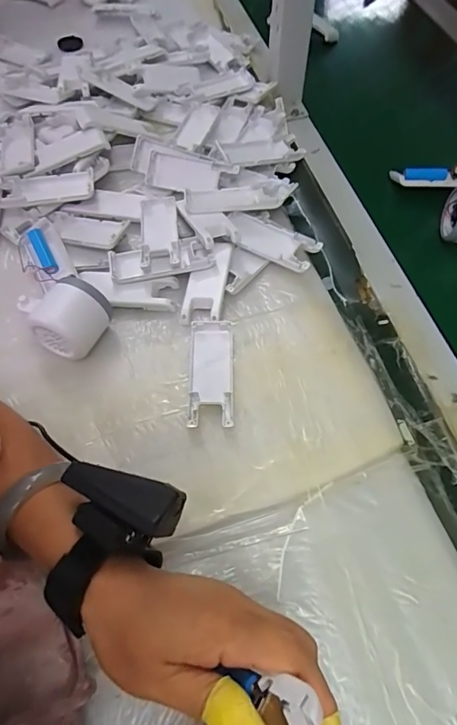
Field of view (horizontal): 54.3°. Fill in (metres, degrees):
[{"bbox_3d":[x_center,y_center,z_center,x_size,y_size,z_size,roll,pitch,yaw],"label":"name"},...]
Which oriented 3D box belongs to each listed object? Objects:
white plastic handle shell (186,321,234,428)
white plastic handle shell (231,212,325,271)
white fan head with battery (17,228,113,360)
[{"bbox_3d":[-0.015,0.008,0.397,0.038,0.012,0.104,-1,63,0],"label":"white plastic handle shell"},{"bbox_3d":[0.044,-0.129,0.470,0.100,0.014,0.045,25,66,13],"label":"white plastic handle shell"},{"bbox_3d":[-0.168,-0.071,0.418,0.076,0.051,0.147,-40,69,-18],"label":"white fan head with battery"}]

